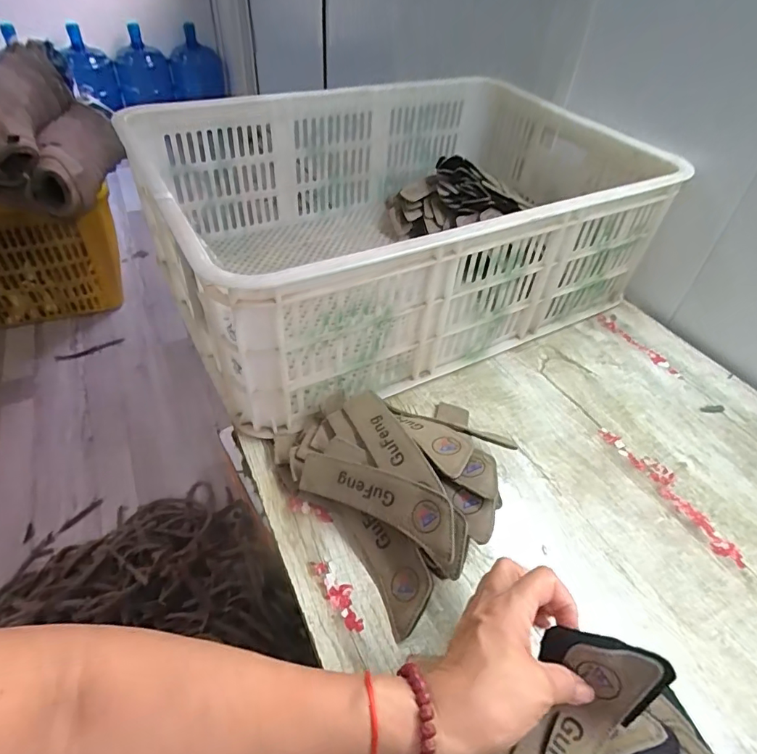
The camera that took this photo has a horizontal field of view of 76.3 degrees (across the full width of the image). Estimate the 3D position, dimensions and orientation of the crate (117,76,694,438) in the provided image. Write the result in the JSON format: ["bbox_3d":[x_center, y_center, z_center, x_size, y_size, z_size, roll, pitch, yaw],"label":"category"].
[{"bbox_3d":[0.027,-0.232,0.674,0.633,0.198,0.472,-21,49,-25],"label":"crate"}]

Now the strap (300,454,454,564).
[{"bbox_3d":[-0.001,0.102,0.413,0.153,0.011,0.044,17,73,31],"label":"strap"}]

